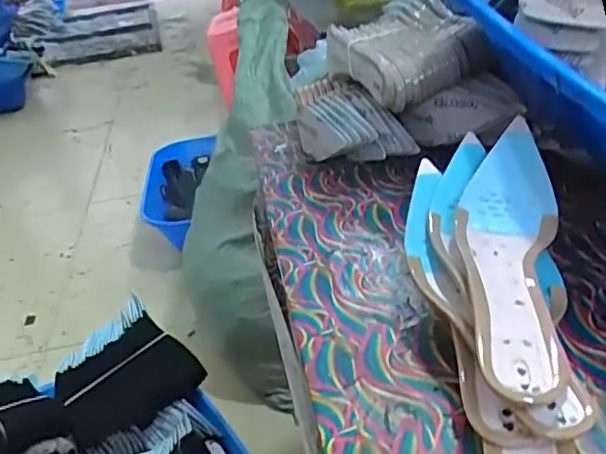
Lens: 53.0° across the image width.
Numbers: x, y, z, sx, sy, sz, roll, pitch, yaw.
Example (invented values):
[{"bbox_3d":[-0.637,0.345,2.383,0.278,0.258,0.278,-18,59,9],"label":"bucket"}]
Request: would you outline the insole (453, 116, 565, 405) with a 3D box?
[{"bbox_3d":[0.149,0.010,0.447,0.073,0.061,0.251,4,33,18],"label":"insole"}]

